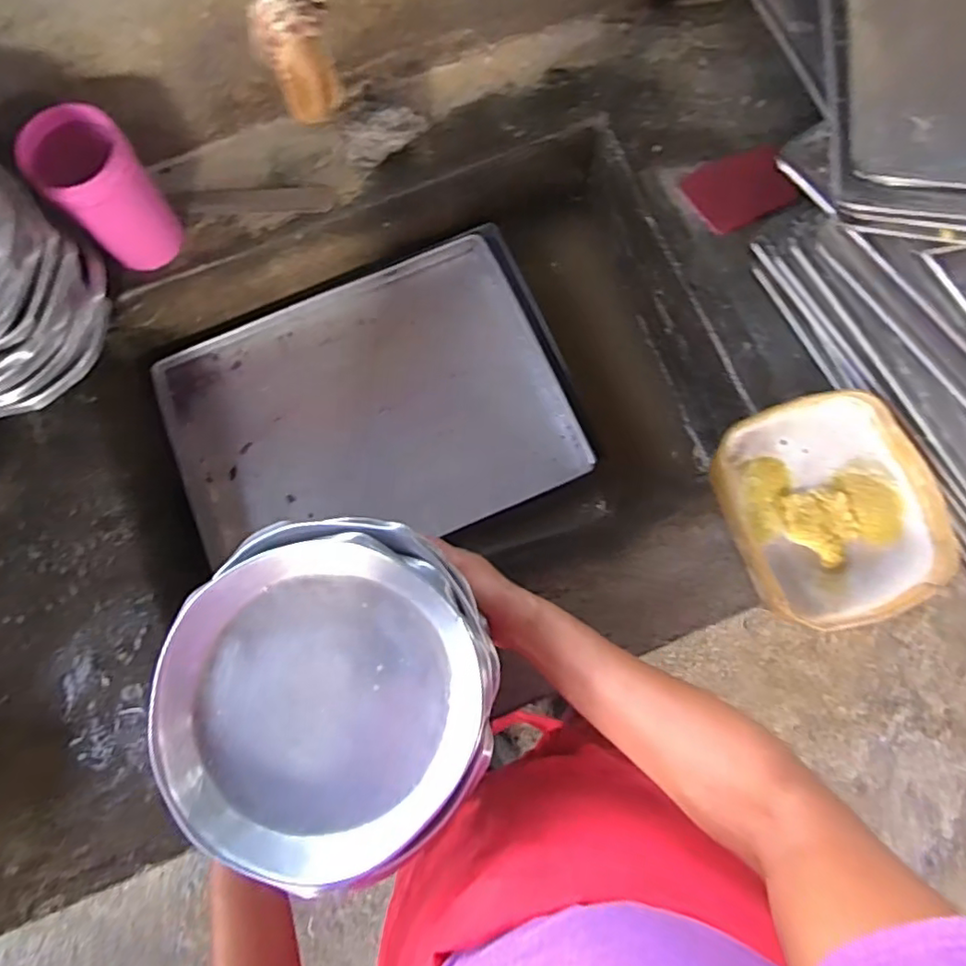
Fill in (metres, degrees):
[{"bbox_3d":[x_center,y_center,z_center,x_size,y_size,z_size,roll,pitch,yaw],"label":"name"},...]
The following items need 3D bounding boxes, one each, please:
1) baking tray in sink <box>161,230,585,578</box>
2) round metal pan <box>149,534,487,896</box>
[{"bbox_3d":[-0.133,-0.087,0.747,0.466,0.046,0.355,-24,81,-4],"label":"baking tray in sink"},{"bbox_3d":[-0.101,0.146,0.398,0.195,0.035,0.207,0,80,0],"label":"round metal pan"}]

